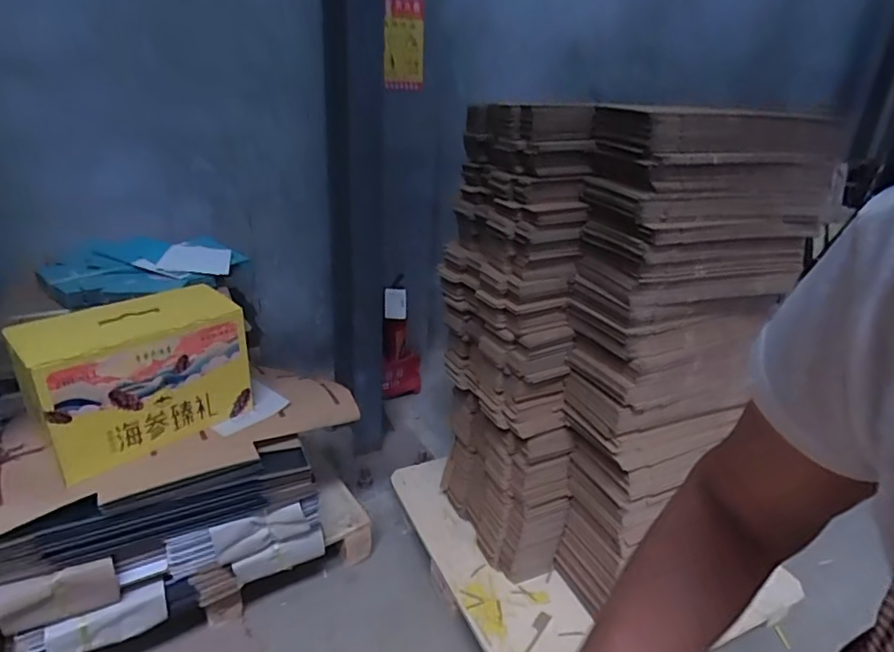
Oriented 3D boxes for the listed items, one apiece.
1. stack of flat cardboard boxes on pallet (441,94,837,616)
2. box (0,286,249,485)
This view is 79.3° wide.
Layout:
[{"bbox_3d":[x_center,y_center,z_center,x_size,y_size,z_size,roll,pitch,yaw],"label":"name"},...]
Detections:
[{"bbox_3d":[0.370,0.043,1.321,0.583,1.044,0.625,-11,29,-24],"label":"stack of flat cardboard boxes on pallet"},{"bbox_3d":[-0.646,0.099,1.147,0.188,0.269,0.401,25,34,38],"label":"box"}]

